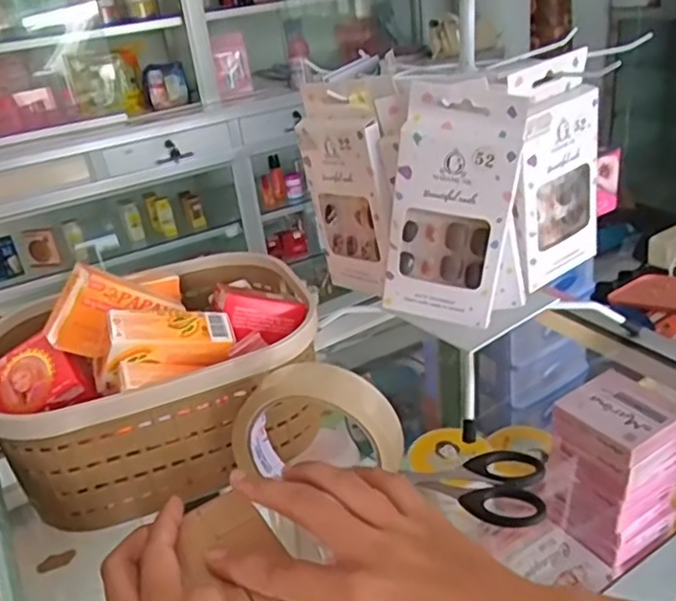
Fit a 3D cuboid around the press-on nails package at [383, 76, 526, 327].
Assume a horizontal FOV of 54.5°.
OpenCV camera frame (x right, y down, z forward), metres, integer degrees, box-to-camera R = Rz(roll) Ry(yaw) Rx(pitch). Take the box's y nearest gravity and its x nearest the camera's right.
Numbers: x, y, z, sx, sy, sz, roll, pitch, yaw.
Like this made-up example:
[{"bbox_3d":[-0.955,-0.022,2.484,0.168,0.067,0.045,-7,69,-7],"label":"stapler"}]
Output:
[{"bbox_3d":[0.067,-0.053,0.390,0.067,0.144,0.015,13,27,15],"label":"press-on nails package"}]

